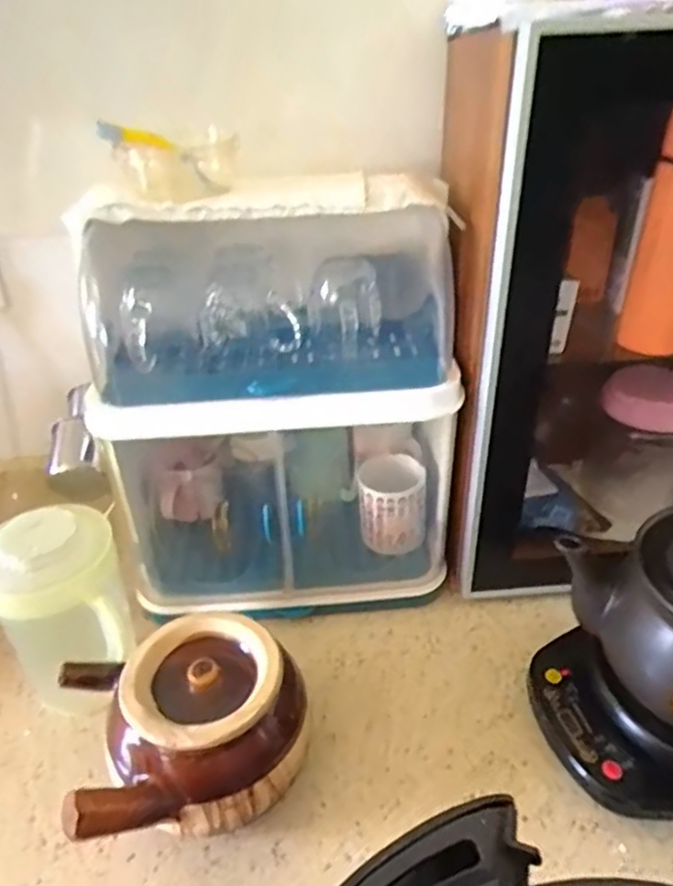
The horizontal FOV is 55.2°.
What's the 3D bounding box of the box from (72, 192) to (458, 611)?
[{"bbox_3d":[-0.067,-0.045,0.724,0.368,0.431,0.212,-5,34,-4],"label":"box"}]

